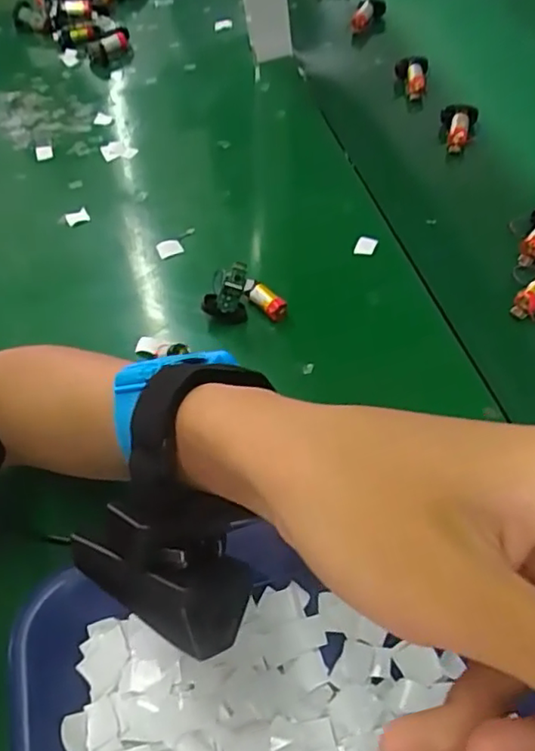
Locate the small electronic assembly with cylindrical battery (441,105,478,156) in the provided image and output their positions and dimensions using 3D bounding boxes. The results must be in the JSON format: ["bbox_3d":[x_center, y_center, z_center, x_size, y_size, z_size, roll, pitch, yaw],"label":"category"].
[{"bbox_3d":[0.177,-0.230,0.561,0.032,0.031,0.048,9,57,14],"label":"small electronic assembly with cylindrical battery"}]

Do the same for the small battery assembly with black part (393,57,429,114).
[{"bbox_3d":[0.148,-0.300,0.621,0.032,0.034,0.059,5,56,11],"label":"small battery assembly with black part"}]

